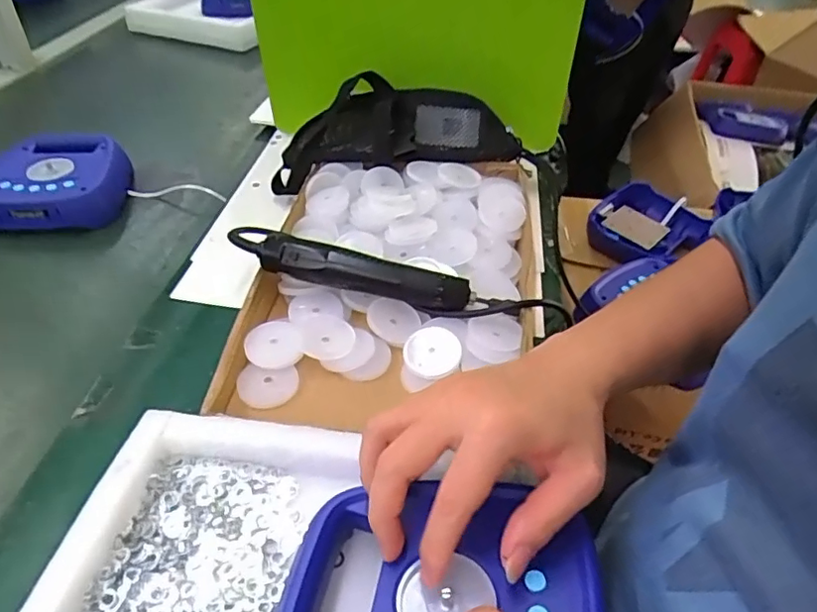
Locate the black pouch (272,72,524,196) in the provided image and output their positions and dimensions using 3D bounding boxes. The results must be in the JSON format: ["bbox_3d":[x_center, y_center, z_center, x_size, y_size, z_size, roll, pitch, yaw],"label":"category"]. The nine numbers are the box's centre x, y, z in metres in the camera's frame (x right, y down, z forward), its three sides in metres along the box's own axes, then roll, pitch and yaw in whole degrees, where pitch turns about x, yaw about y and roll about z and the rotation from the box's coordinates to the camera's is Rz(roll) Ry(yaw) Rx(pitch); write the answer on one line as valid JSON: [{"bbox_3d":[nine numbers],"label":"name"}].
[{"bbox_3d":[-0.019,-0.214,0.693,0.299,0.077,0.094,-7,44,-9],"label":"black pouch"}]

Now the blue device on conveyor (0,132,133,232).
[{"bbox_3d":[-0.435,-0.154,0.696,0.165,0.052,0.165,2,46,-2],"label":"blue device on conveyor"}]

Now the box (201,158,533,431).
[{"bbox_3d":[-0.013,-0.038,0.570,0.283,0.057,0.391,1,42,7],"label":"box"}]

